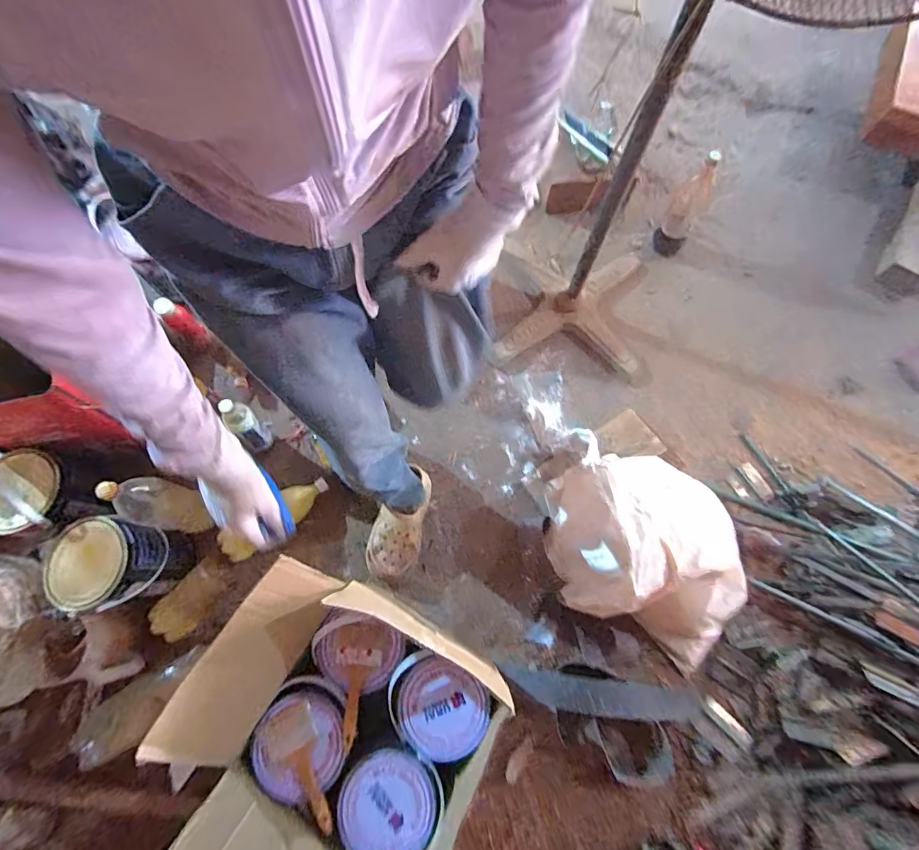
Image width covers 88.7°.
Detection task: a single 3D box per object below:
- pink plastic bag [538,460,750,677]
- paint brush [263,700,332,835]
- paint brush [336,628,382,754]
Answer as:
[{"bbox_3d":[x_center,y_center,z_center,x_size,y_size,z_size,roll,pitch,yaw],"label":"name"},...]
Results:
[{"bbox_3d":[0.387,0.244,0.988,0.397,0.255,0.369,17,69,5],"label":"pink plastic bag"},{"bbox_3d":[-0.269,0.578,0.786,0.084,0.011,0.189,-22,71,-10],"label":"paint brush"},{"bbox_3d":[-0.182,0.458,0.827,0.077,0.018,0.189,1,69,-1],"label":"paint brush"}]

